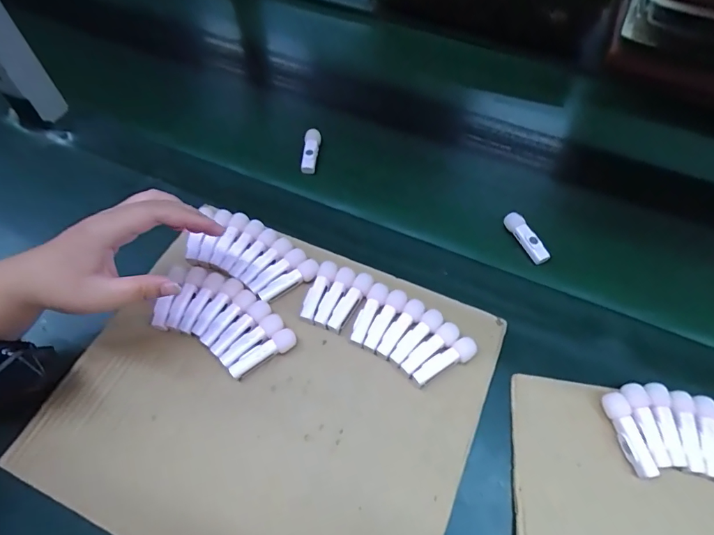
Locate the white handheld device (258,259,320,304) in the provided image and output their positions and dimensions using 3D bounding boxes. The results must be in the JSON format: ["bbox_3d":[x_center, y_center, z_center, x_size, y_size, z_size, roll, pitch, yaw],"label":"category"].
[{"bbox_3d":[-0.067,0.014,0.423,0.063,0.011,0.018,-28,63,-15],"label":"white handheld device"}]

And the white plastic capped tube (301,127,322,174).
[{"bbox_3d":[-0.057,-0.148,0.535,0.016,0.023,0.067,5,59,3],"label":"white plastic capped tube"}]

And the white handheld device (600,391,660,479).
[{"bbox_3d":[0.225,0.138,0.355,0.017,0.016,0.065,-12,60,-7],"label":"white handheld device"}]

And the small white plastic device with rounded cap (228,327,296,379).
[{"bbox_3d":[-0.085,0.080,0.393,0.064,0.019,0.016,-32,64,-17],"label":"small white plastic device with rounded cap"}]

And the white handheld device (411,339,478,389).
[{"bbox_3d":[0.079,0.086,0.389,0.066,0.013,0.018,-25,62,-14],"label":"white handheld device"}]

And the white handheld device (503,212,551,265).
[{"bbox_3d":[0.183,-0.032,0.465,0.021,0.013,0.064,-19,61,-11],"label":"white handheld device"}]

